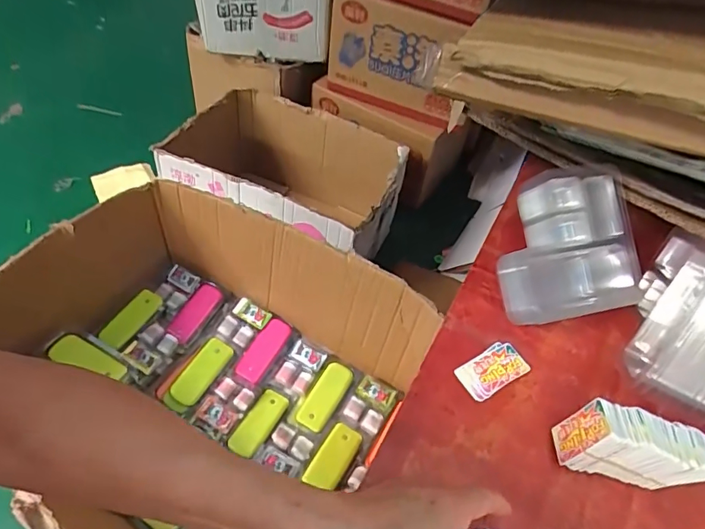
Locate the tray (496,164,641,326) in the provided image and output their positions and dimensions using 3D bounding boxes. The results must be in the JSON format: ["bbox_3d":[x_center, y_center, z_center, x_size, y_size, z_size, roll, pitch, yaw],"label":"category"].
[{"bbox_3d":[0.201,-0.020,0.439,0.144,0.041,0.132,-9,89,-6],"label":"tray"}]

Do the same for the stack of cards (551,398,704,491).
[{"bbox_3d":[0.201,0.133,0.343,0.090,0.056,0.034,14,49,5],"label":"stack of cards"}]

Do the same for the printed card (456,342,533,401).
[{"bbox_3d":[0.119,0.089,0.401,0.063,0.004,0.033,-23,56,-25],"label":"printed card"}]

